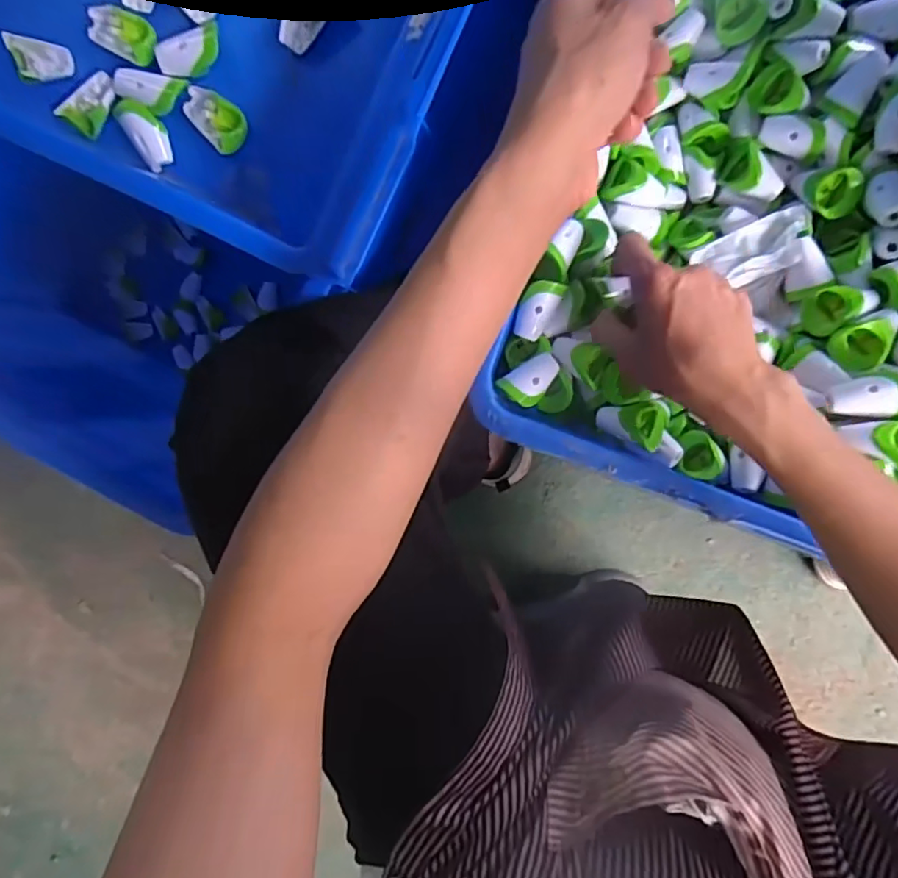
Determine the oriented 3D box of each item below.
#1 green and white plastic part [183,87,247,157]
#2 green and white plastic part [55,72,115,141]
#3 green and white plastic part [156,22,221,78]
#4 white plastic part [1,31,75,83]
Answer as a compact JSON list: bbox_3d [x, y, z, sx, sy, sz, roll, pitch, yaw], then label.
[{"bbox_3d":[-0.159,-0.219,0.391,0.048,0.008,0.030,44,99,1],"label":"green and white plastic part"},{"bbox_3d":[-0.251,-0.236,0.402,0.027,0.010,0.042,38,99,1],"label":"green and white plastic part"},{"bbox_3d":[-0.175,-0.261,0.386,0.046,0.008,0.023,-28,92,9],"label":"green and white plastic part"},{"bbox_3d":[-0.289,-0.266,0.404,0.046,0.010,0.029,12,97,5],"label":"white plastic part"}]

